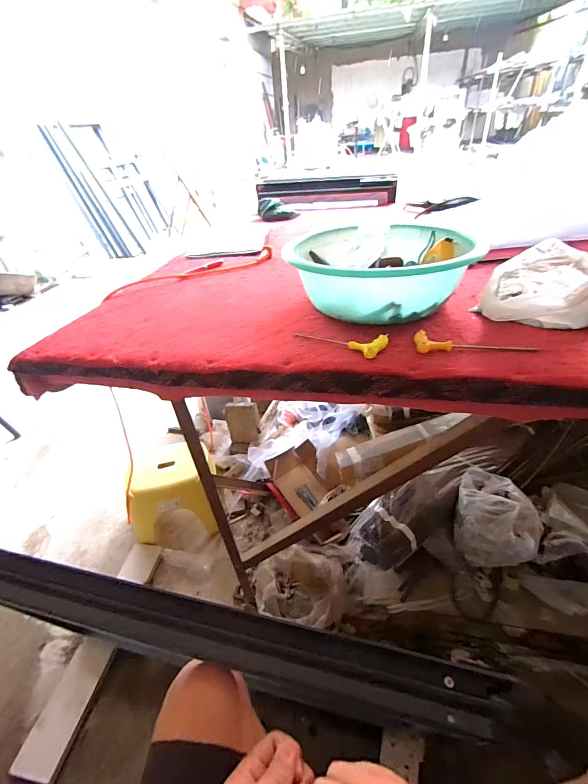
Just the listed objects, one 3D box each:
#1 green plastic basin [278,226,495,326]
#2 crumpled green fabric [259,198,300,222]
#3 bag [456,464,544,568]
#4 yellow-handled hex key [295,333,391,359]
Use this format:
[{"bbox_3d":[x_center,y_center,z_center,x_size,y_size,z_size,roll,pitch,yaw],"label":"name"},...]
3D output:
[{"bbox_3d":[0.142,-0.210,0.641,0.284,0.100,0.284,1,36,8],"label":"green plastic basin"},{"bbox_3d":[-0.058,-0.674,1.340,0.147,0.067,0.071,-6,36,-2],"label":"crumpled green fabric"},{"bbox_3d":[0.465,0.301,0.844,0.169,0.122,0.187,16,41,26],"label":"bag"},{"bbox_3d":[0.068,-0.083,0.542,0.146,0.012,0.057,22,44,32],"label":"yellow-handled hex key"}]

